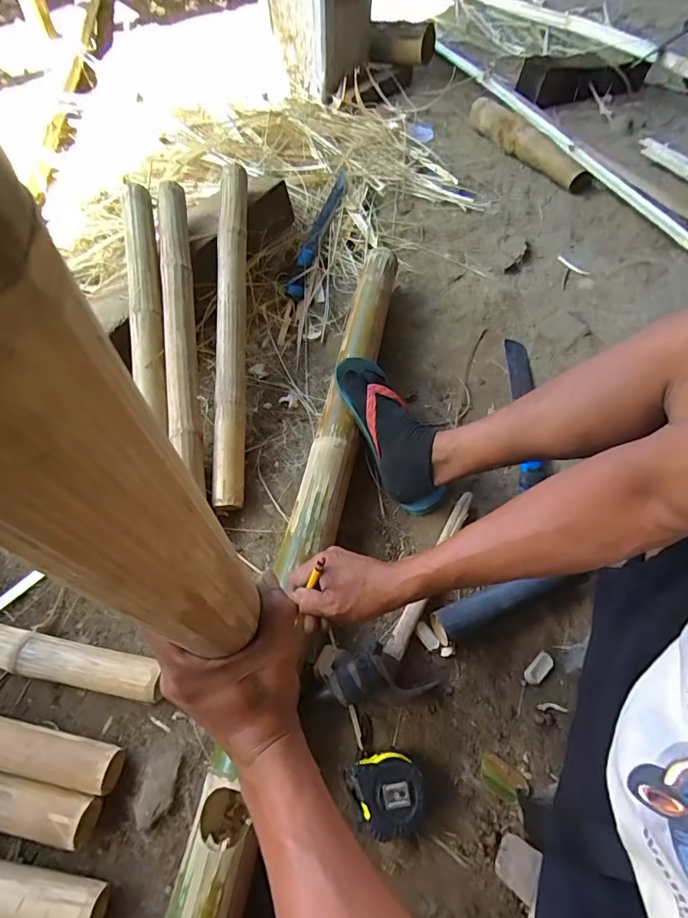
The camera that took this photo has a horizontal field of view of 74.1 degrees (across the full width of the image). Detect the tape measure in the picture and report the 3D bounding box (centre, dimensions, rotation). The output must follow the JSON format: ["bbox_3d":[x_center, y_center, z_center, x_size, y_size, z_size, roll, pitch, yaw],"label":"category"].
[{"bbox_3d":[0.054,0.377,0.518,0.074,0.046,0.076,1,60,-2],"label":"tape measure"}]

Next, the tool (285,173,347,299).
[{"bbox_3d":[-0.055,-0.512,1.024,0.035,0.026,0.384,14,60,5],"label":"tool"}]

